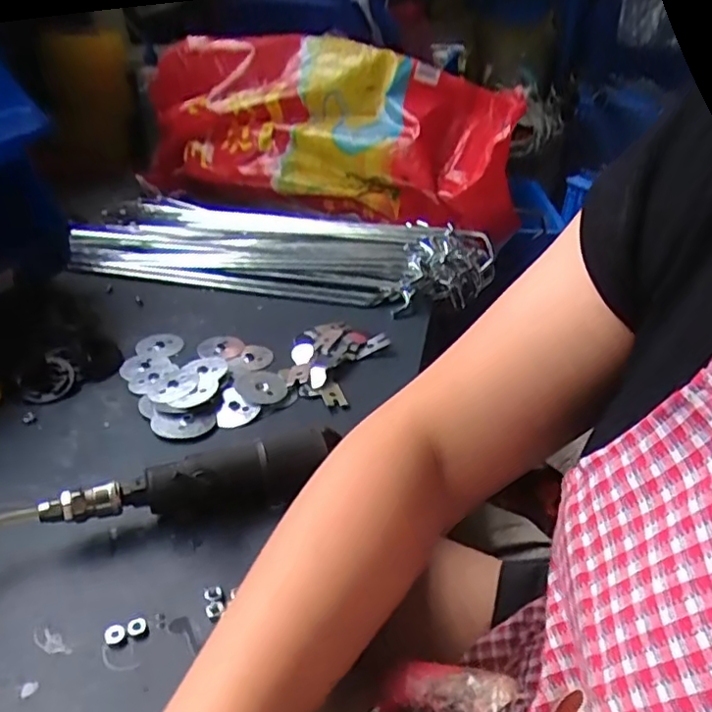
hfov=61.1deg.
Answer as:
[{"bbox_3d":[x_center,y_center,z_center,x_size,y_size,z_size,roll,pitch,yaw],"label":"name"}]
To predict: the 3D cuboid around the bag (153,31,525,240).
[{"bbox_3d":[-0.067,-0.323,0.891,0.567,0.234,0.148,20,36,27],"label":"bag"}]

